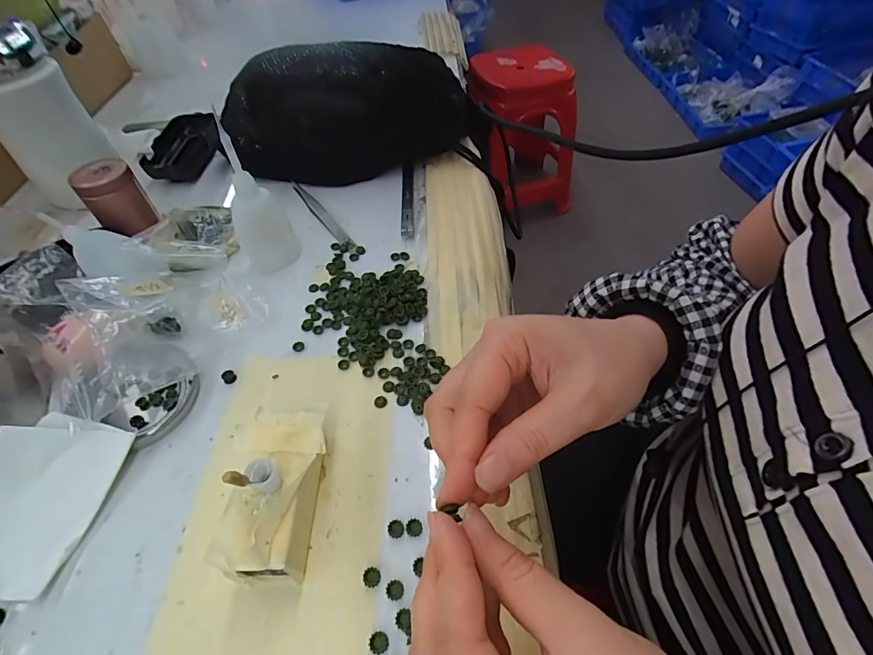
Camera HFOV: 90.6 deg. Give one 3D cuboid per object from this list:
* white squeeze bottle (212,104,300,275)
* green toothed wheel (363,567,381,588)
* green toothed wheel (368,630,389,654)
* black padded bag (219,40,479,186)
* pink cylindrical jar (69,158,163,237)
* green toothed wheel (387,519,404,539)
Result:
[{"bbox_3d":[-0.144,-0.103,0.336,0.043,0.110,0.043,-29,56,-19],"label":"white squeeze bottle"},{"bbox_3d":[-0.033,0.127,0.219,0.009,0.004,0.008,-14,52,-9],"label":"green toothed wheel"},{"bbox_3d":[-0.027,0.147,0.202,0.009,0.004,0.009,-1,51,1],"label":"green toothed wheel"},{"bbox_3d":[-0.080,-0.214,0.427,0.231,0.108,0.075,-2,51,0],"label":"black padded bag"},{"bbox_3d":[-0.279,-0.112,0.375,0.039,0.055,0.043,36,61,27],"label":"pink cylindrical jar"},{"bbox_3d":[-0.022,0.109,0.234,0.009,0.005,0.008,-13,52,-8],"label":"green toothed wheel"}]

